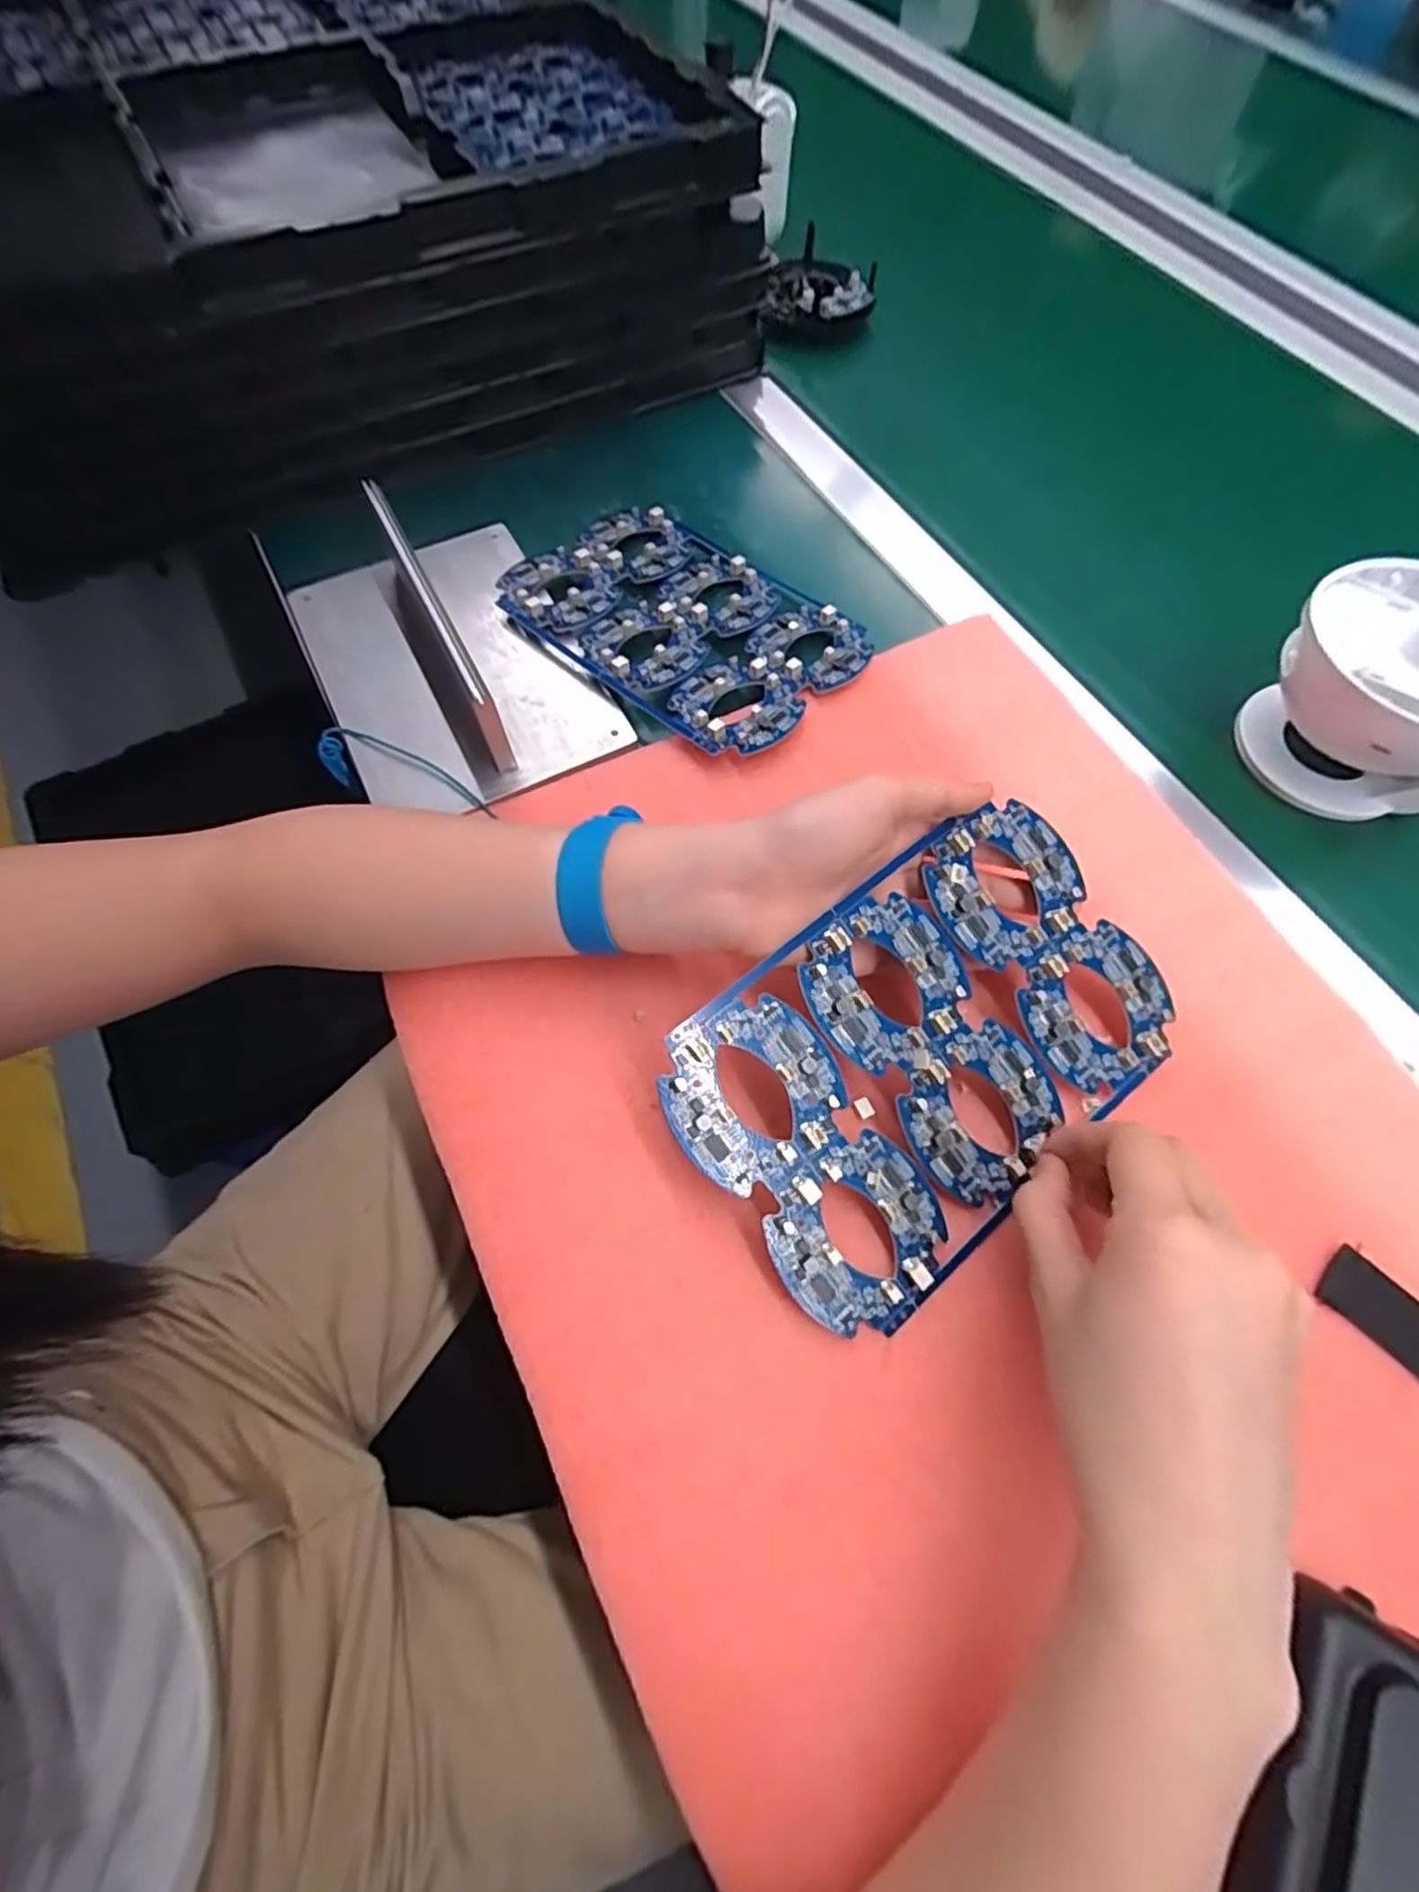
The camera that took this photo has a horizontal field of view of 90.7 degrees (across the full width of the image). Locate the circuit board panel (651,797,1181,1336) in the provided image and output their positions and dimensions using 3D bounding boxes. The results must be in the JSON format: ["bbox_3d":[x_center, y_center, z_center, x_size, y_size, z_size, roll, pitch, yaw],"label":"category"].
[{"bbox_3d":[0.091,0.043,0.281,0.200,0.008,0.134,-35,89,-14],"label":"circuit board panel"}]

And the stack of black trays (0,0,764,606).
[{"bbox_3d":[-0.304,-0.536,0.502,0.515,0.129,0.472,-26,69,-13],"label":"stack of black trays"}]

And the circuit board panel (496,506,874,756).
[{"bbox_3d":[-0.015,-0.193,0.412,0.197,0.016,0.133,40,71,15],"label":"circuit board panel"}]

